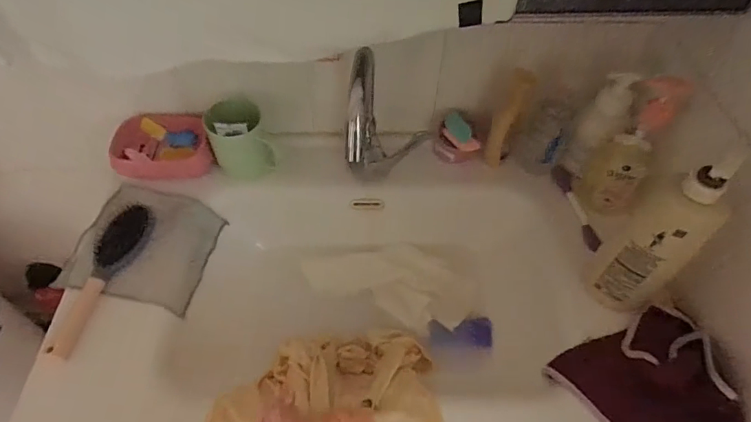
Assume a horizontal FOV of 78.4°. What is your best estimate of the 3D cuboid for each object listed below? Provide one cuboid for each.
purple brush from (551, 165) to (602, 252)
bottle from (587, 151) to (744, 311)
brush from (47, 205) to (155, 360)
[{"bbox_3d":[0.313,-0.007,0.719,0.015,0.021,0.143,-15,73,-13],"label":"purple brush"},{"bbox_3d":[0.327,0.033,0.522,0.083,0.249,0.069,-27,58,-20],"label":"bottle"},{"bbox_3d":[-0.370,0.083,0.616,0.055,0.026,0.223,11,53,7],"label":"brush"}]

